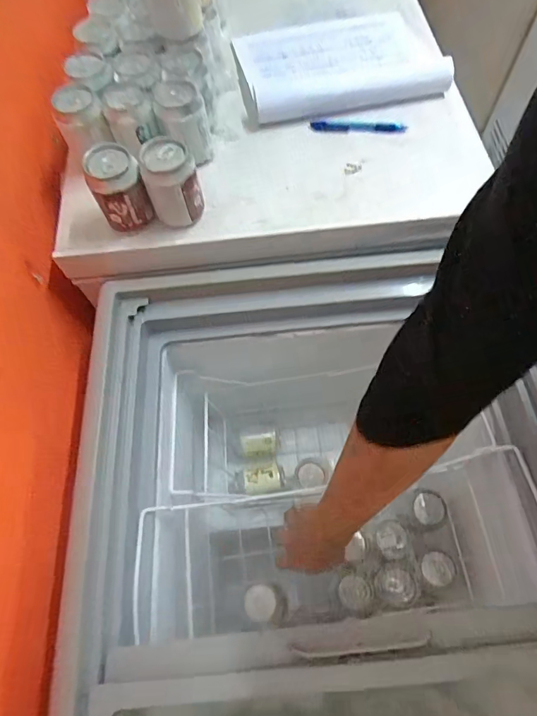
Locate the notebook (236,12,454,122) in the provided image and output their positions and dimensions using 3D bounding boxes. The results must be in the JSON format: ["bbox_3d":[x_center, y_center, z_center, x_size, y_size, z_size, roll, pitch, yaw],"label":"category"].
[{"bbox_3d":[0.104,-0.470,0.676,0.309,0.034,0.232,-14,64,-4],"label":"notebook"}]

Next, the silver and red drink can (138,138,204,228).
[{"bbox_3d":[-0.117,-0.214,0.530,0.061,0.093,0.058,-1,64,2],"label":"silver and red drink can"}]

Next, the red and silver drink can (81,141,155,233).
[{"bbox_3d":[-0.181,-0.204,0.528,0.060,0.098,0.052,-18,65,-6],"label":"red and silver drink can"}]

